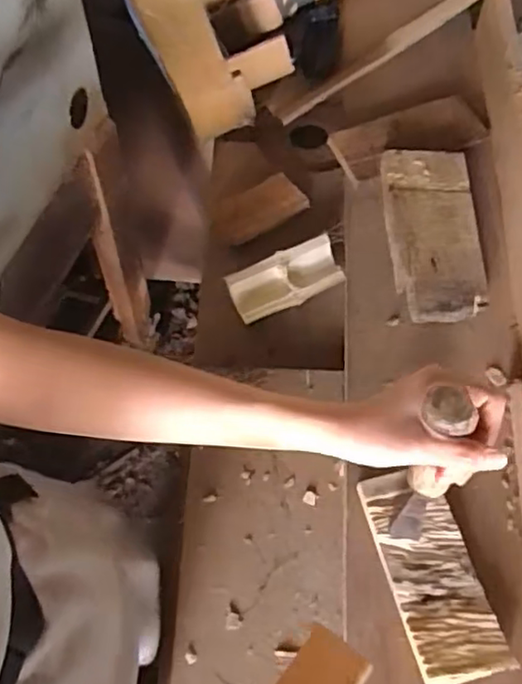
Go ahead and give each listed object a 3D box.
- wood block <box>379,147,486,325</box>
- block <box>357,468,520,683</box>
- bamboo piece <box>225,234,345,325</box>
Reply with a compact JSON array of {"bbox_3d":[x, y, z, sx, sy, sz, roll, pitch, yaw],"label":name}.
[{"bbox_3d":[0.191,-0.124,0.691,0.098,0.027,0.218,1,60,0],"label":"wood block"},{"bbox_3d":[0.145,0.199,0.536,0.073,0.025,0.171,-13,61,-8],"label":"block"},{"bbox_3d":[0.028,-0.070,0.703,0.124,0.041,0.056,-17,62,-10],"label":"bamboo piece"}]

